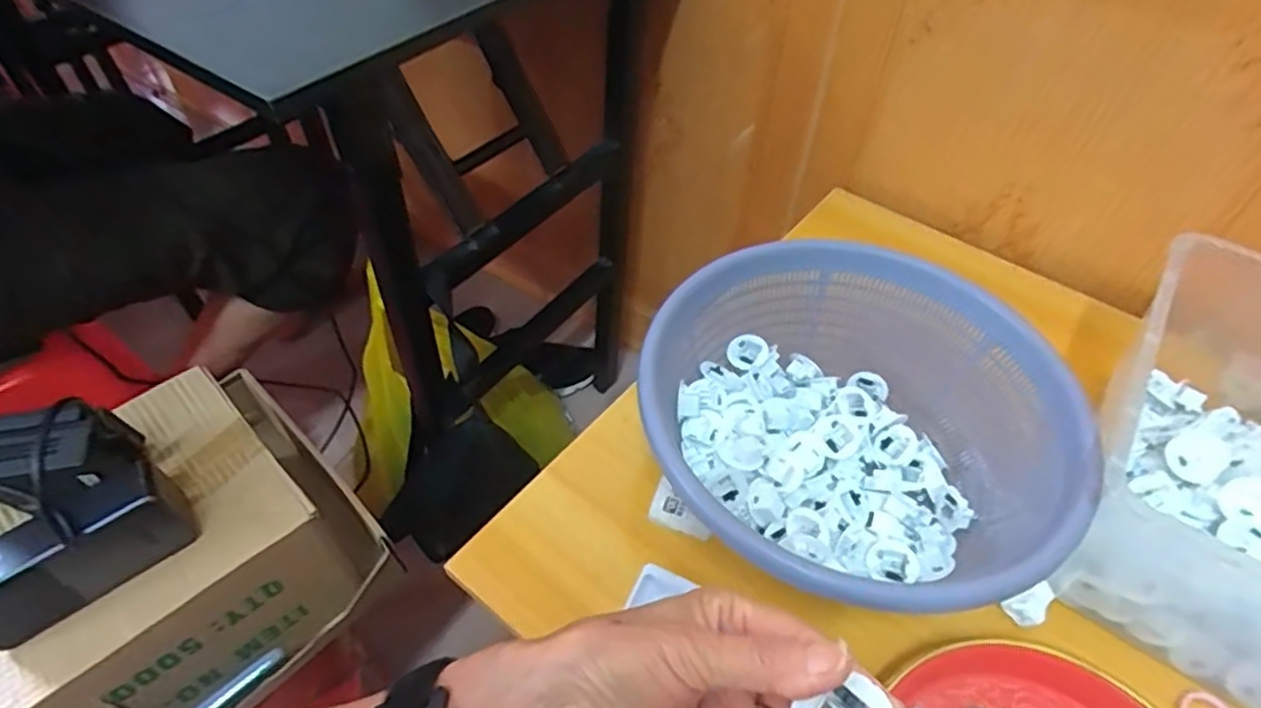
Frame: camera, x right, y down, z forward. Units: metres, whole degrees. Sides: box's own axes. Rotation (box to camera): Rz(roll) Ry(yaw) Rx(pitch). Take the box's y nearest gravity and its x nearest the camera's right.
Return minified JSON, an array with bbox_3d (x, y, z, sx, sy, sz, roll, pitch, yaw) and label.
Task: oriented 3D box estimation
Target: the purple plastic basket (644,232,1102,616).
[{"bbox_3d":[0.155,0.049,0.497,0.282,0.103,0.274,21,52,16],"label":"purple plastic basket"}]

